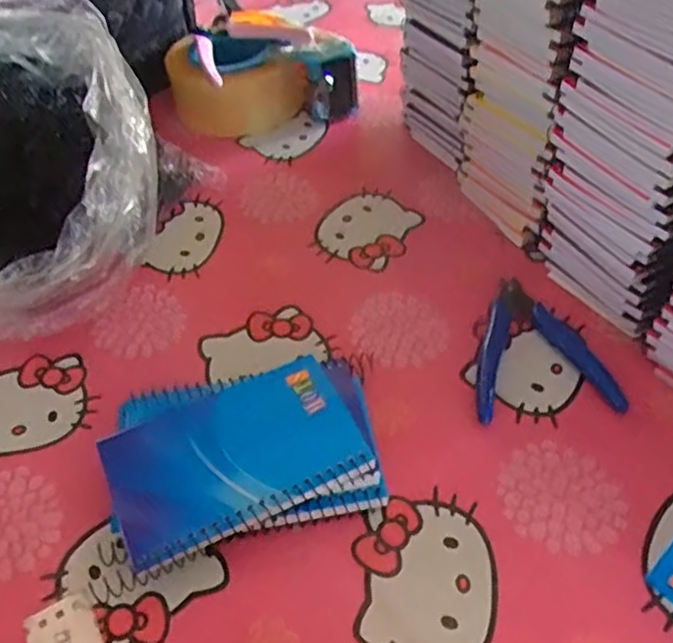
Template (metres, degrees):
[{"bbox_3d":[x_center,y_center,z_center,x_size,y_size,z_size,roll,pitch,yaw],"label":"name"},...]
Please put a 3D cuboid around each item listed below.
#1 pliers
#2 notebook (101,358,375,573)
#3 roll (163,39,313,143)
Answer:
[{"bbox_3d":[0.125,0.014,0.447,0.086,0.007,0.109,-4,47,0],"label":"pliers"},{"bbox_3d":[-0.057,0.073,0.380,0.132,0.015,0.084,-24,53,-9],"label":"notebook"},{"bbox_3d":[-0.099,-0.221,0.650,0.109,0.060,0.106,-2,47,2],"label":"roll"}]

